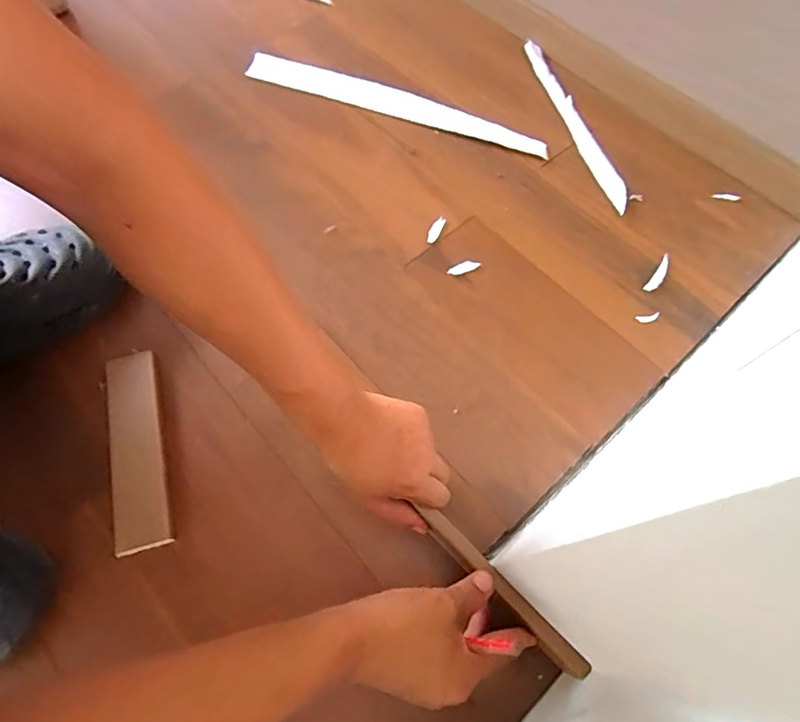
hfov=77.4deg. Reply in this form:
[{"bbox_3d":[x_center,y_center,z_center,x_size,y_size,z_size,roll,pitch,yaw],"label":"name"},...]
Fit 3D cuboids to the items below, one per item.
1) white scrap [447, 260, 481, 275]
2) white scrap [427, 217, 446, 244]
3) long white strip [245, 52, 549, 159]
[{"bbox_3d":[0.076,-0.112,0.600,0.038,0.005,0.013,-23,68,-11],"label":"white scrap"},{"bbox_3d":[0.044,-0.162,0.620,0.014,0.008,0.039,26,68,11],"label":"white scrap"},{"bbox_3d":[-0.010,-0.371,0.719,0.451,0.007,0.050,20,74,9],"label":"long white strip"}]

